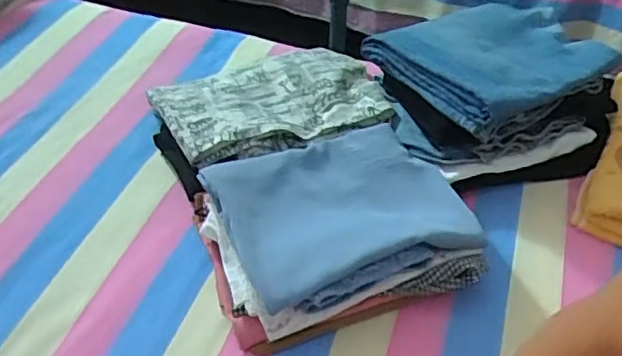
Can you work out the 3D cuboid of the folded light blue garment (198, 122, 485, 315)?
[{"bbox_3d":[0.036,0.024,0.687,0.268,0.032,0.223,-17,45,-19],"label":"folded light blue garment"}]

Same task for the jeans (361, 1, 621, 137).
[{"bbox_3d":[0.253,-0.168,0.812,0.286,0.048,0.216,-21,46,-23],"label":"jeans"}]

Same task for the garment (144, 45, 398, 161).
[{"bbox_3d":[-0.048,-0.115,0.851,0.310,0.037,0.201,-17,45,-20],"label":"garment"}]

